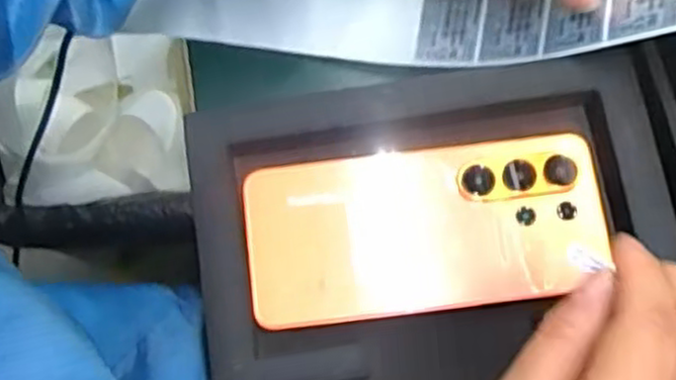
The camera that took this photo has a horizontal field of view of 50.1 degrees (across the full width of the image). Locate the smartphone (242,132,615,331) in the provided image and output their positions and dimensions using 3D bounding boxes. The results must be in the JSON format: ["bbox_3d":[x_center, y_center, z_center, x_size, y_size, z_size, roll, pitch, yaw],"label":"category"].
[{"bbox_3d":[0.042,0.018,0.345,0.167,0.005,0.077,-8,75,-1],"label":"smartphone"}]

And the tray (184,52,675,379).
[{"bbox_3d":[0.069,0.175,0.298,0.219,0.030,0.472,-9,75,-3],"label":"tray"}]

